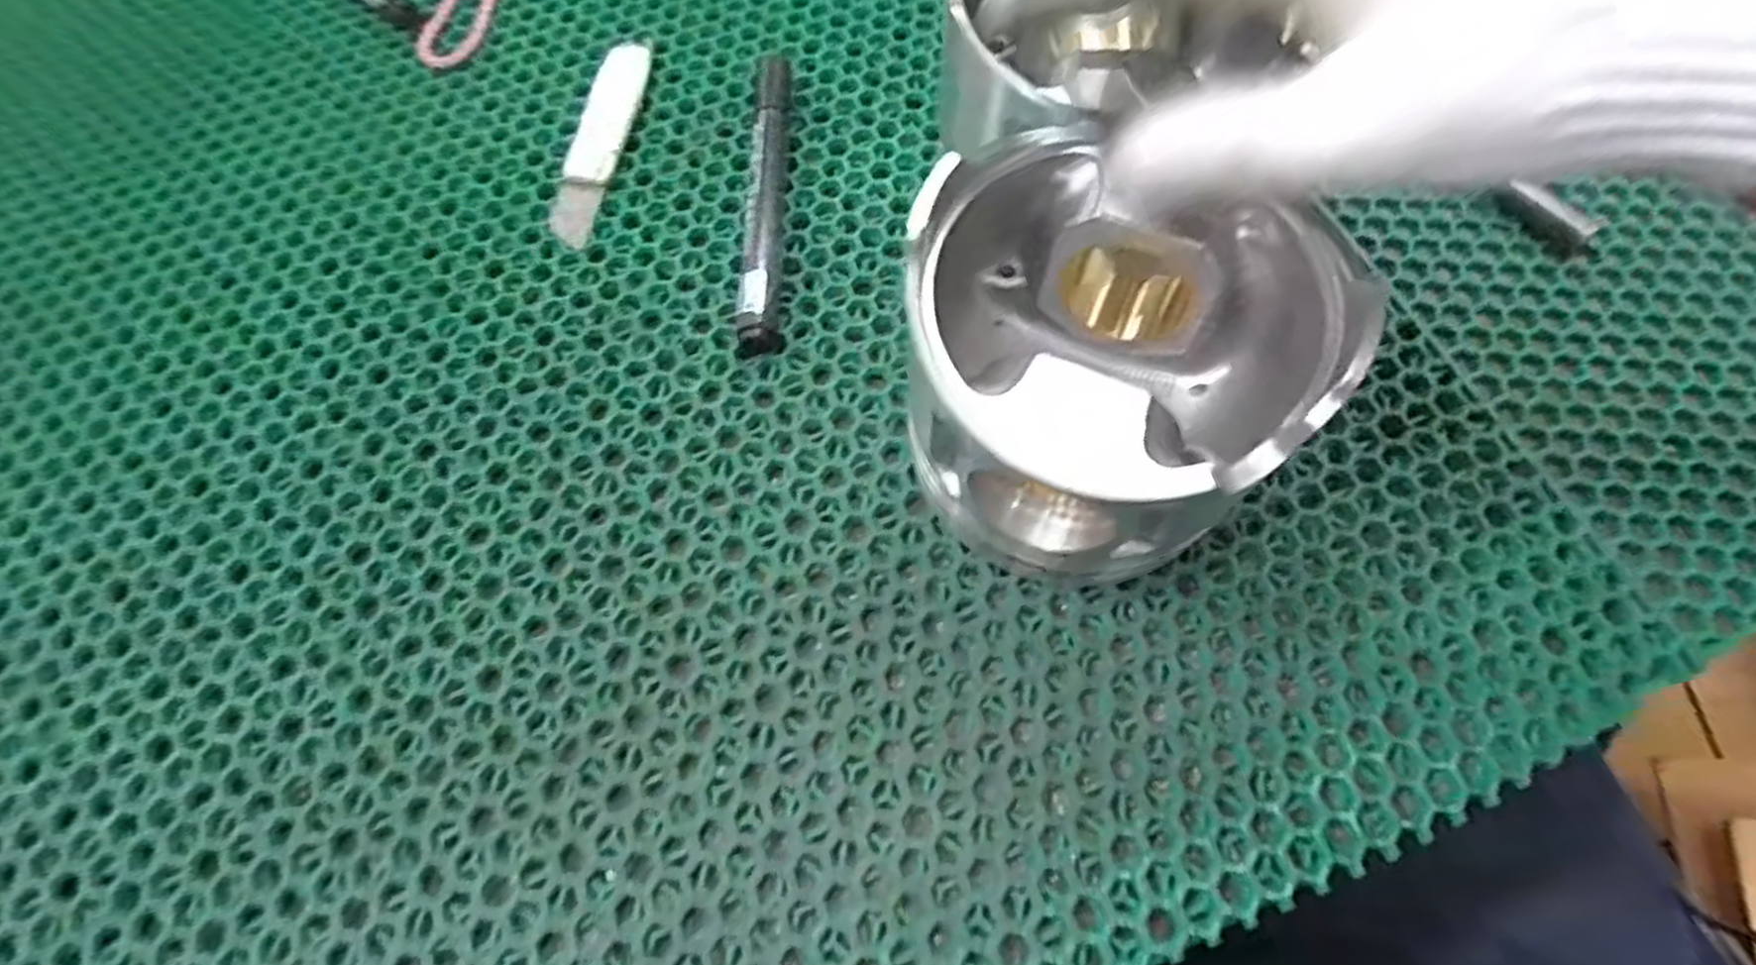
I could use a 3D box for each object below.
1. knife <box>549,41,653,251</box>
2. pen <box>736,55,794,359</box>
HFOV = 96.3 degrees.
[{"bbox_3d":[-0.121,-0.150,0.345,0.022,0.007,0.108,9,68,6],"label":"knife"},{"bbox_3d":[-0.045,-0.123,0.325,0.016,0.017,0.155,0,68,2],"label":"pen"}]

